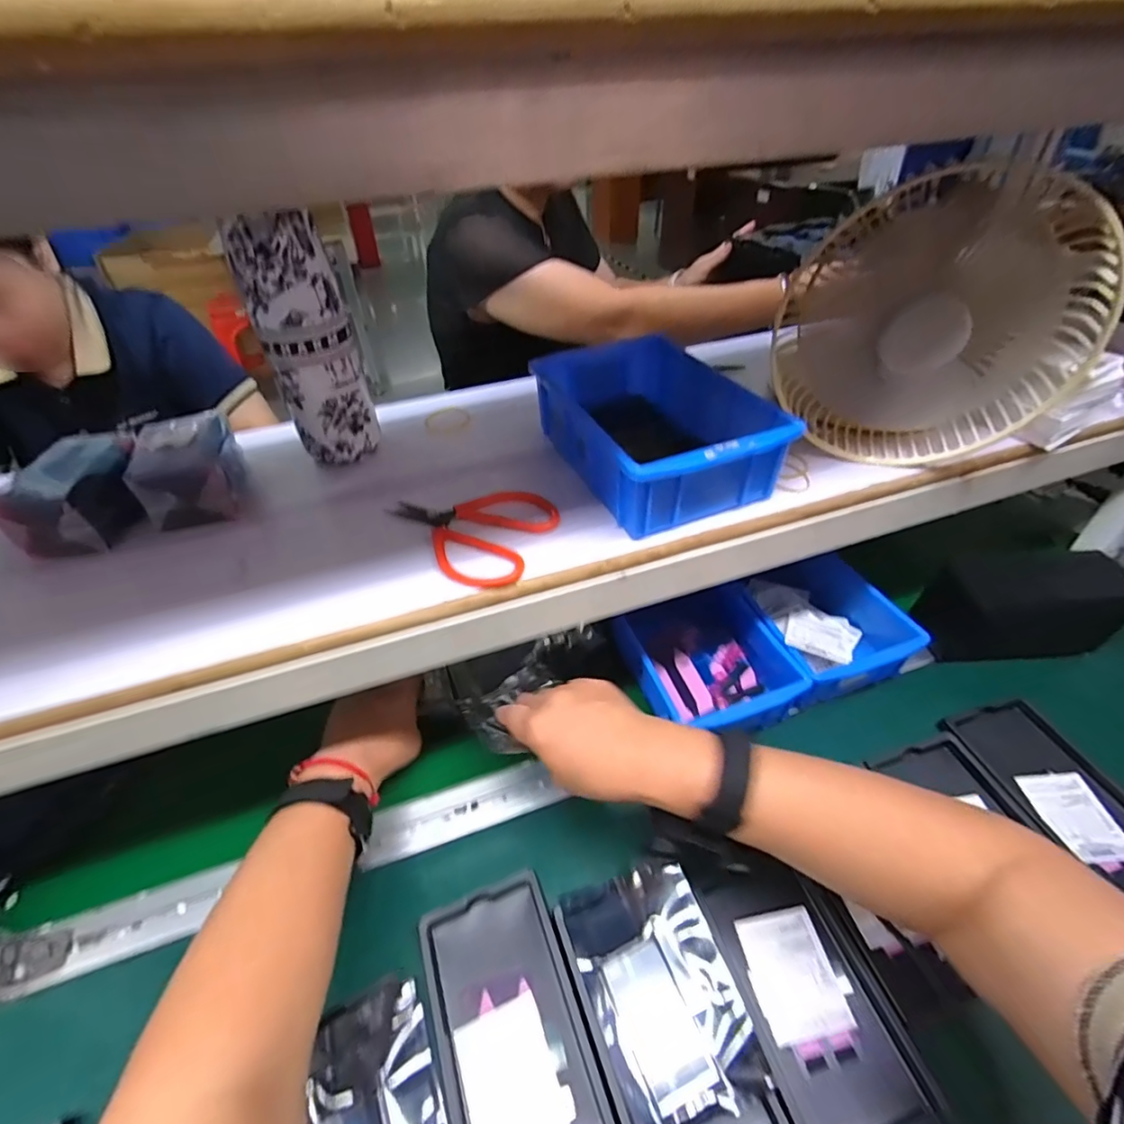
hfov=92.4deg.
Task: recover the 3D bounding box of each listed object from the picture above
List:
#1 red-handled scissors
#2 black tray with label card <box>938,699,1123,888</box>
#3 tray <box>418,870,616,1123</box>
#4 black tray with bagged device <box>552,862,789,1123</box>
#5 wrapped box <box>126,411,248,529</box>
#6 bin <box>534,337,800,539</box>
[{"bbox_3d":[-0.070,-0.025,0.389,0.116,0.014,0.090,15,44,19],"label":"red-handled scissors"},{"bbox_3d":[0.429,0.195,0.470,0.096,0.019,0.157,-14,42,-12],"label":"black tray with label card"},{"bbox_3d":[-0.035,0.308,0.360,0.091,0.021,0.157,-16,43,-15],"label":"tray"},{"bbox_3d":[0.068,0.296,0.359,0.099,0.023,0.159,-16,43,-14],"label":"black tray with bagged device"},{"bbox_3d":[-0.294,-0.078,0.433,0.064,0.051,0.108,-18,43,-16],"label":"wrapped box"},{"bbox_3d":[0.071,-0.105,0.430,0.129,0.065,0.191,-18,43,-16],"label":"bin"}]

